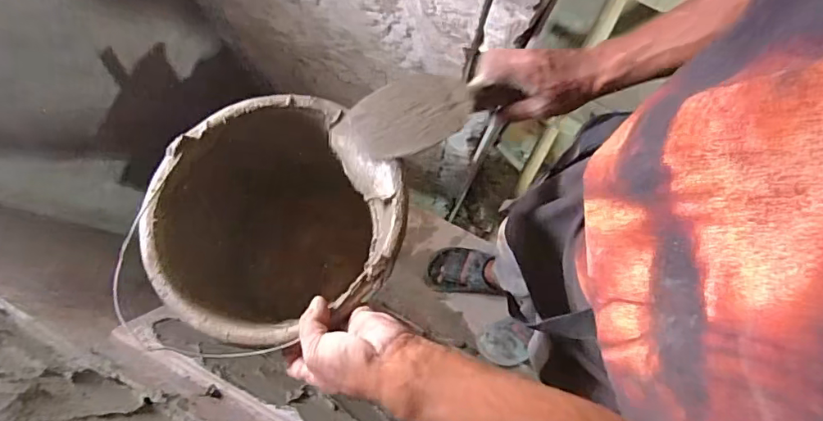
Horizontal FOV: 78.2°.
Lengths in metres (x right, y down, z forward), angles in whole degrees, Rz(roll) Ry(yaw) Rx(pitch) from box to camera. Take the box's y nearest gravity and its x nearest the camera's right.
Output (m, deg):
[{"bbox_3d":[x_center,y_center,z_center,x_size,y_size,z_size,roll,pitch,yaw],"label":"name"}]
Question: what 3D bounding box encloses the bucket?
[{"bbox_3d":[-0.125,0.011,0.531,0.228,0.181,0.227,0,79,0],"label":"bucket"}]

